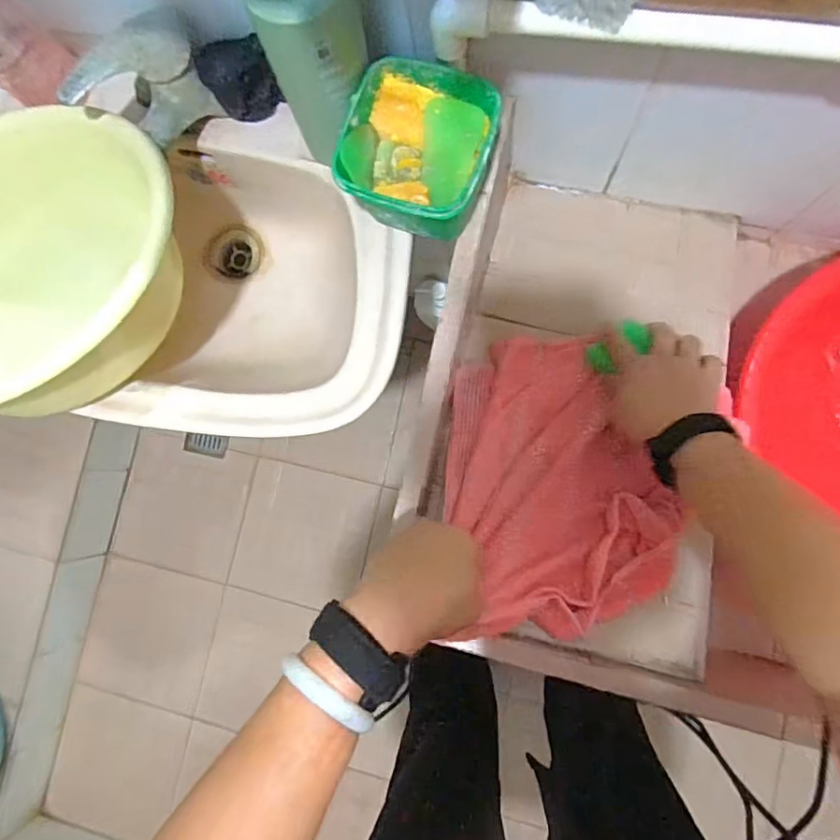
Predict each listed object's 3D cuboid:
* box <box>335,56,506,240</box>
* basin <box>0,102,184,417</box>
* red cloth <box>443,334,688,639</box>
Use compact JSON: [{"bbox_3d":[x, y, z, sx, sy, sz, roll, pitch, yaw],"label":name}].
[{"bbox_3d":[0.001,-0.216,0.471,0.118,0.080,0.121,18,87,7],"label":"box"},{"bbox_3d":[-0.351,-0.130,0.506,0.313,0.122,0.297,7,71,16],"label":"basin"},{"bbox_3d":[0.121,0.047,0.526,0.186,0.043,0.278,-3,61,0],"label":"red cloth"}]

